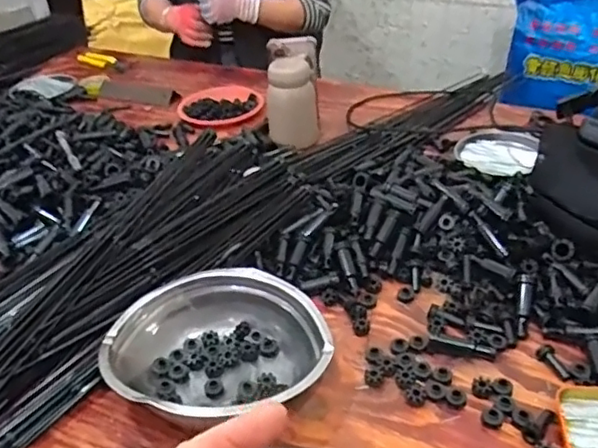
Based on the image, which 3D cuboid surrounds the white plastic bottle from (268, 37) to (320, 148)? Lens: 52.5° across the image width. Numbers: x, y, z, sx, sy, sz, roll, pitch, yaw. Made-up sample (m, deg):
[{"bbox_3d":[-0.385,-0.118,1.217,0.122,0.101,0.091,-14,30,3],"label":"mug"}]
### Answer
[{"bbox_3d":[-0.010,-0.208,0.998,0.083,0.159,0.083,-3,35,3],"label":"white plastic bottle"}]

